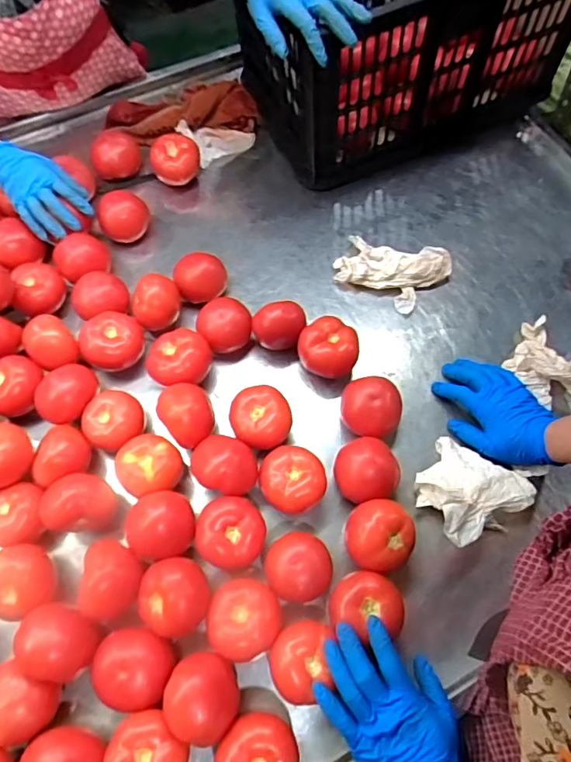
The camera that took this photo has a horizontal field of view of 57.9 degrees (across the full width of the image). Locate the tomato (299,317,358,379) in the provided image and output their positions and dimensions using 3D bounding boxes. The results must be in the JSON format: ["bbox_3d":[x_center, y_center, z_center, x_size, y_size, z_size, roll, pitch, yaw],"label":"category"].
[{"bbox_3d":[0.059,-0.038,0.698,0.068,0.062,0.074,0,65,1],"label":"tomato"}]

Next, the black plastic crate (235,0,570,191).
[{"bbox_3d":[0.204,-0.588,0.836,0.505,0.313,0.328,-23,66,-9],"label":"black plastic crate"}]

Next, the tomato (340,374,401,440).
[{"bbox_3d":[0.110,0.036,0.668,0.076,0.055,0.075,0,65,1],"label":"tomato"}]

